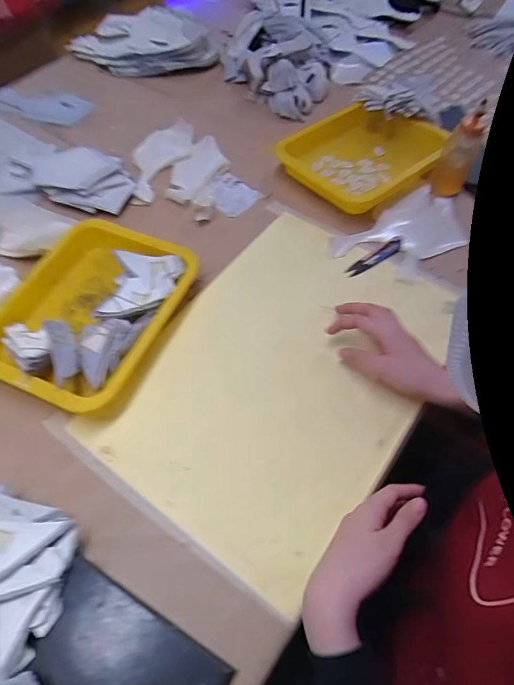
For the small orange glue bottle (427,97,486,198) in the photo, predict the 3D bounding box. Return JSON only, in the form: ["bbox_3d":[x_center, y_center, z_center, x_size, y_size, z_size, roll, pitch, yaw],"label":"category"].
[{"bbox_3d":[0.301,-0.285,0.665,0.053,0.128,0.033,22,59,13],"label":"small orange glue bottle"}]

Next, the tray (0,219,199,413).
[{"bbox_3d":[-0.213,-0.043,0.564,0.204,0.053,0.251,19,59,12],"label":"tray"}]

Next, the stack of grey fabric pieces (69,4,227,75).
[{"bbox_3d":[-0.242,-0.649,0.958,0.310,0.048,0.228,-10,58,-6],"label":"stack of grey fabric pieces"}]

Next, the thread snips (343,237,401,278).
[{"bbox_3d":[0.167,-0.120,0.630,0.094,0.015,0.021,-30,62,-18],"label":"thread snips"}]

